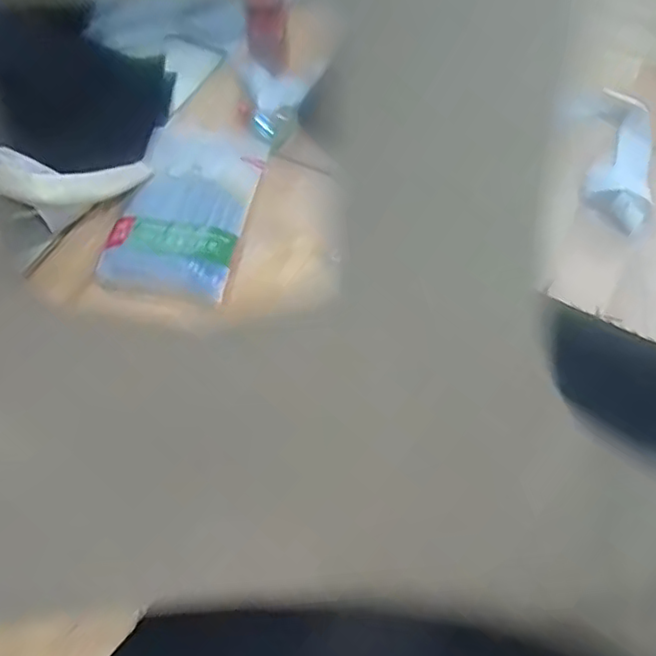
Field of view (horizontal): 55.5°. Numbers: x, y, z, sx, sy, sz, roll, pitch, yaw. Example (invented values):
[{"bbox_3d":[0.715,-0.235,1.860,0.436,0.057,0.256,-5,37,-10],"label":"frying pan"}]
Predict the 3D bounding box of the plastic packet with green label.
[{"bbox_3d":[-0.124,-0.108,0.546,0.109,0.021,0.176,8,62,6],"label":"plastic packet with green label"}]

